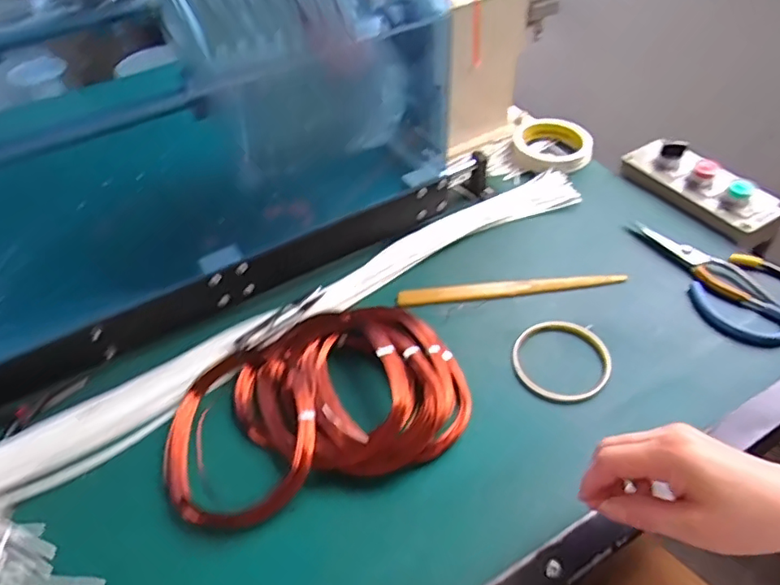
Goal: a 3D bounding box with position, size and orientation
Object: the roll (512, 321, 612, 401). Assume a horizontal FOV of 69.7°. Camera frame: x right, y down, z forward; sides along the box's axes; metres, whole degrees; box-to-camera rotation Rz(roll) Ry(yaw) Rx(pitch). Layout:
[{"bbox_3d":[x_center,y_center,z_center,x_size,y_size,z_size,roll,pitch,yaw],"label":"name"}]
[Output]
[{"bbox_3d":[0.154,0.058,0.498,0.087,0.011,0.081,-3,47,3],"label":"roll"}]

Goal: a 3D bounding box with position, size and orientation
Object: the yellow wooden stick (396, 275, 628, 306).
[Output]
[{"bbox_3d":[0.122,-0.004,0.559,0.225,0.006,0.016,-5,47,0],"label":"yellow wooden stick"}]

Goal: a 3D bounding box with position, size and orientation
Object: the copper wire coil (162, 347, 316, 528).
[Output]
[{"bbox_3d":[-0.124,0.109,0.460,0.125,0.022,0.149,-9,47,-3],"label":"copper wire coil"}]

